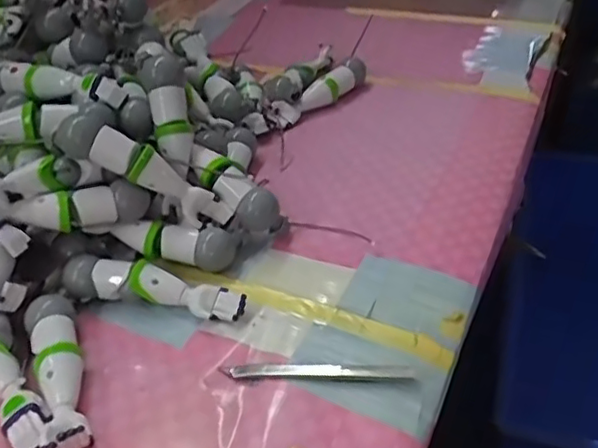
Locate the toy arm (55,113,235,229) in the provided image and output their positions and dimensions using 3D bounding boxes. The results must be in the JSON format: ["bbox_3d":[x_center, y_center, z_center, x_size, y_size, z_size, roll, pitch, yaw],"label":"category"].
[{"bbox_3d":[-0.122,-0.045,0.506,0.152,0.038,0.034,31,35,-19],"label":"toy arm"}]

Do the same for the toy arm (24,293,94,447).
[{"bbox_3d":[-0.168,0.104,0.431,0.032,0.030,0.134,-19,40,-15],"label":"toy arm"}]

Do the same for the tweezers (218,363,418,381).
[{"bbox_3d":[0.013,0.102,0.424,0.131,0.008,0.012,0,39,7],"label":"tweezers"}]

